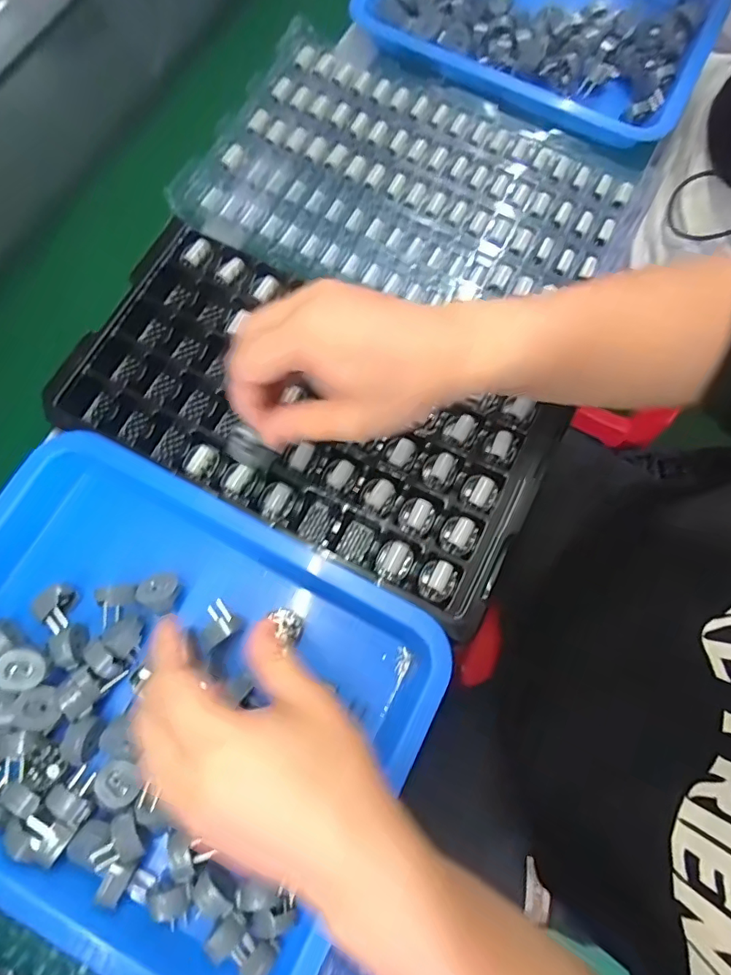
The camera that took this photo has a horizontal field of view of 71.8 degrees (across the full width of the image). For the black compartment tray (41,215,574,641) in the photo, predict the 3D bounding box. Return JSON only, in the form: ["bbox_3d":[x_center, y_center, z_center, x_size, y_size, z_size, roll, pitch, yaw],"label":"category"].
[{"bbox_3d":[-0.047,-0.060,0.393,0.364,0.038,0.184,27,76,7],"label":"black compartment tray"}]

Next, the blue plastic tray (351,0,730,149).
[{"bbox_3d":[0.182,-0.486,0.519,0.323,0.060,0.288,25,76,7],"label":"blue plastic tray"}]

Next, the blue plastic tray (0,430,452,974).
[{"bbox_3d":[-0.142,0.138,0.339,0.342,0.048,0.266,27,76,7],"label":"blue plastic tray"}]

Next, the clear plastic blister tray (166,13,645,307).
[{"bbox_3d":[0.035,-0.259,0.440,0.341,0.029,0.231,27,76,7],"label":"clear plastic blister tray"}]

